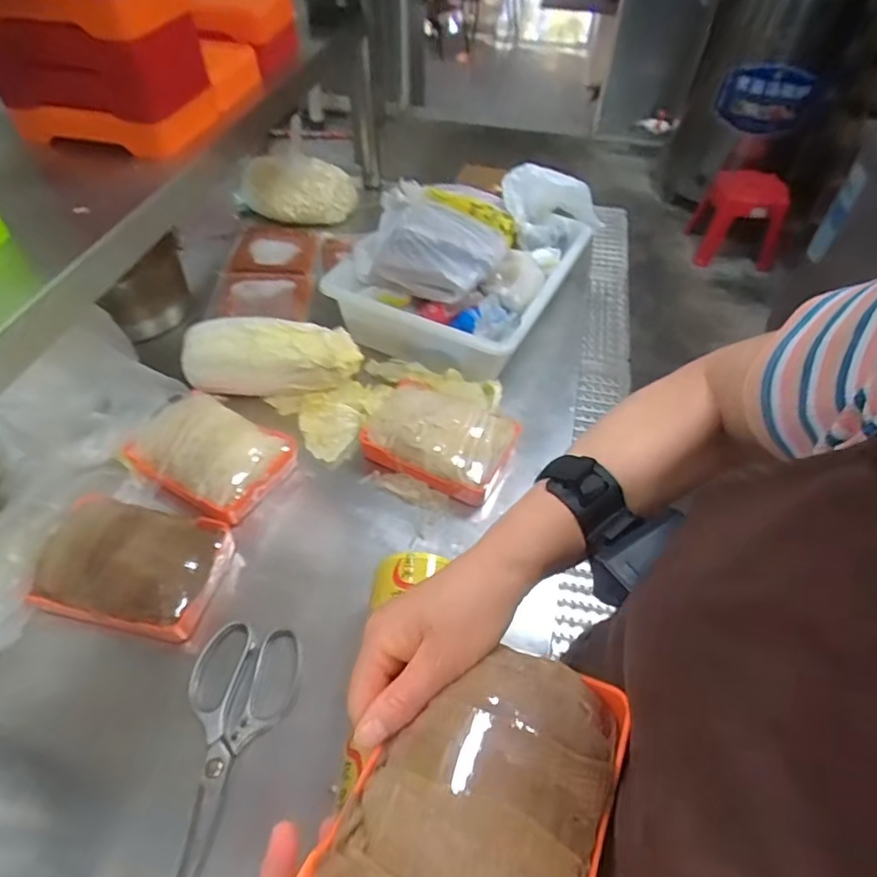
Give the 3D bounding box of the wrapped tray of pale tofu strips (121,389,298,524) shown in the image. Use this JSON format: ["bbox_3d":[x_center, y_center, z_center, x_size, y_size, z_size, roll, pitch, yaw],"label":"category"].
[{"bbox_3d":[-0.266,0.013,0.657,0.177,0.062,0.117,24,53,17],"label":"wrapped tray of pale tofu strips"}]

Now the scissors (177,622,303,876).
[{"bbox_3d":[-0.189,0.258,0.474,0.085,0.020,0.218,12,51,8],"label":"scissors"}]

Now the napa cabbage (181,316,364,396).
[{"bbox_3d":[-0.215,-0.102,0.736,0.215,0.098,0.081,4,50,2],"label":"napa cabbage"}]

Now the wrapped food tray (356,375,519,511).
[{"bbox_3d":[-0.003,-0.009,0.686,0.174,0.062,0.119,24,53,17],"label":"wrapped food tray"}]

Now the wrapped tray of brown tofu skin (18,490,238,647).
[{"bbox_3d":[-0.301,0.125,0.564,0.166,0.046,0.120,7,50,4],"label":"wrapped tray of brown tofu skin"}]

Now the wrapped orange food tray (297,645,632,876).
[{"bbox_3d":[0.018,0.167,0.259,0.111,0.039,0.156,22,53,16],"label":"wrapped orange food tray"}]

